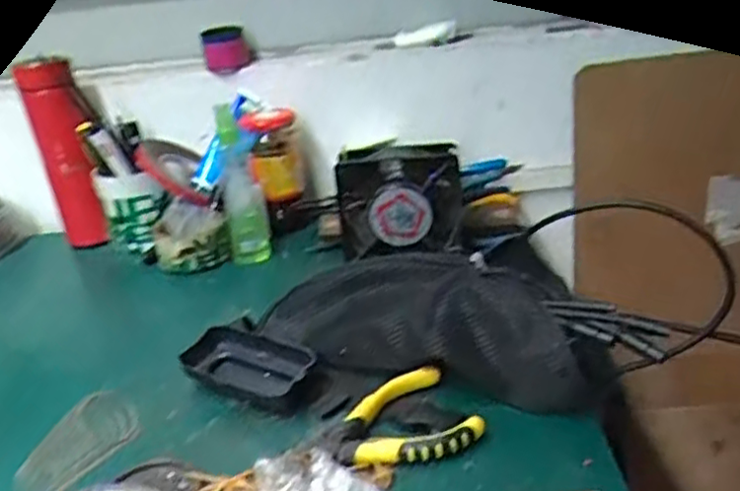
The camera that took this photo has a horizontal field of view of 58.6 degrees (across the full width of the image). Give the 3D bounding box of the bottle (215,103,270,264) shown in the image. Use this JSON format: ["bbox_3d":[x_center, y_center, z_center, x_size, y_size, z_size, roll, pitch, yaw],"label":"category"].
[{"bbox_3d":[-0.137,-0.063,0.703,0.040,0.166,0.044,-10,25,-6],"label":"bottle"}]

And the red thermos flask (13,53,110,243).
[{"bbox_3d":[-0.339,-0.100,0.746,0.054,0.214,0.057,-17,27,-22],"label":"red thermos flask"}]

